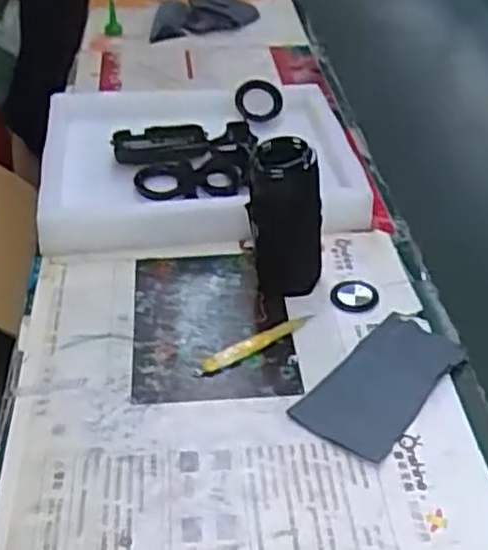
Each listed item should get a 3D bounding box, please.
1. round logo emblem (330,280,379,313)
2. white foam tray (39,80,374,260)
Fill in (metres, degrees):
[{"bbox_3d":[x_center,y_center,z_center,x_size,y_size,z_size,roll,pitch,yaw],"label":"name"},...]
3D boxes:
[{"bbox_3d":[0.107,0.021,0.739,0.045,0.005,0.047,1,38,-1],"label":"round logo emblem"},{"bbox_3d":[-0.053,-0.151,0.908,0.346,0.052,0.338,-3,38,-7],"label":"white foam tray"}]

